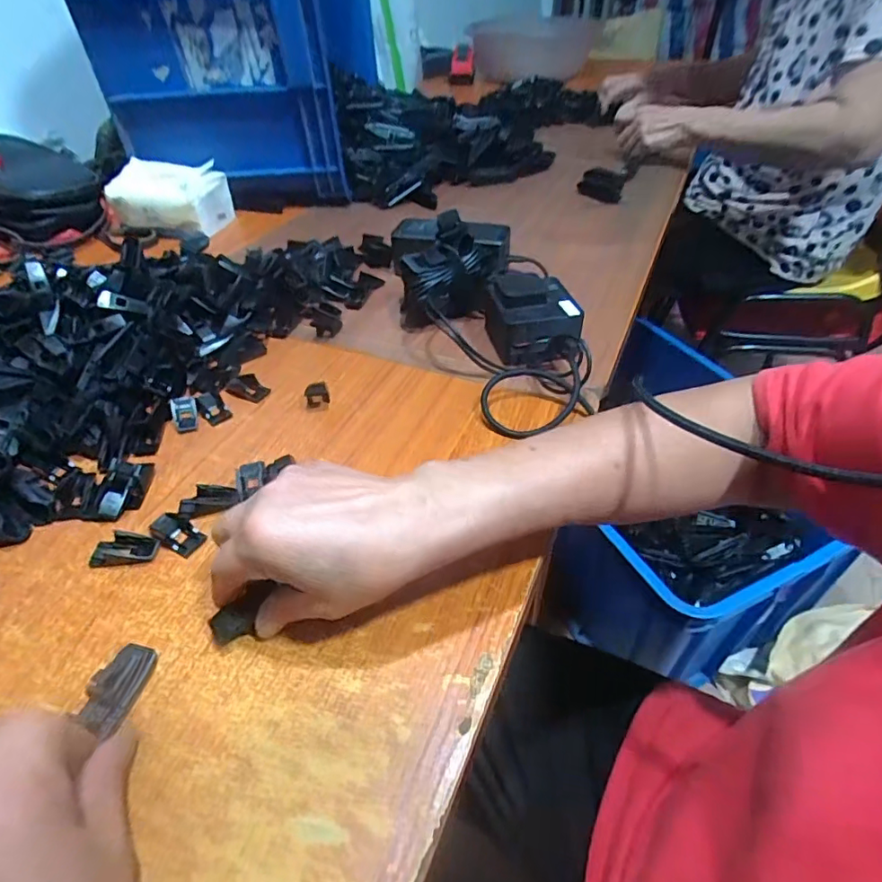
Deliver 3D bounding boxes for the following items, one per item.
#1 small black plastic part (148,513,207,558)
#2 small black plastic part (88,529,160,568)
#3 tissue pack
[{"bbox_3d":[-0.179,0.063,0.360,0.040,0.005,0.019,21,49,23],"label":"small black plastic part"},{"bbox_3d":[-0.208,0.070,0.348,0.042,0.013,0.019,-3,44,0],"label":"small black plastic part"},{"bbox_3d":[-0.380,-0.338,0.739,0.145,0.072,0.090,5,44,7],"label":"tissue pack"}]

